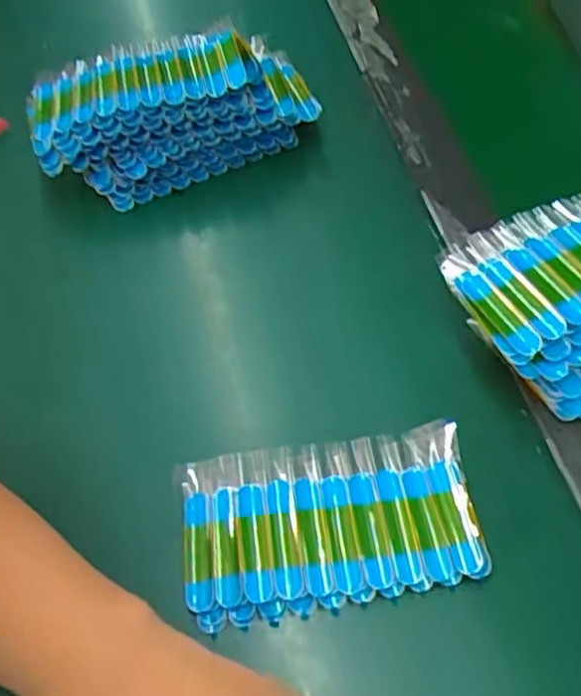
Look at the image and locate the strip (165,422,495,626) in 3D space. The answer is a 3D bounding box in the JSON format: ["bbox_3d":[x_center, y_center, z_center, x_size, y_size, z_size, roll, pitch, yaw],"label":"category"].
[{"bbox_3d":[0.019,0.092,0.392,0.153,0.019,0.088,-8,56,-5],"label":"strip"}]

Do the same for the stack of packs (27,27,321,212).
[{"bbox_3d":[-0.086,-0.176,0.533,0.202,0.069,0.095,-18,57,-12],"label":"stack of packs"}]

